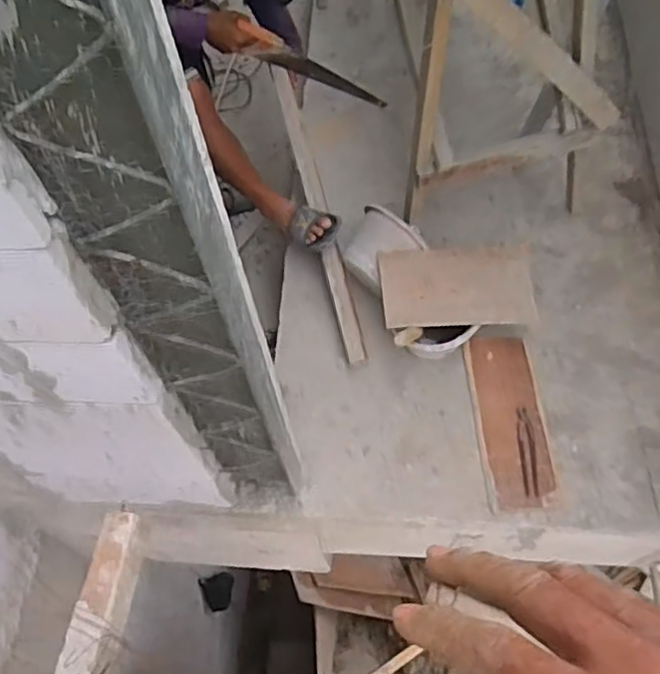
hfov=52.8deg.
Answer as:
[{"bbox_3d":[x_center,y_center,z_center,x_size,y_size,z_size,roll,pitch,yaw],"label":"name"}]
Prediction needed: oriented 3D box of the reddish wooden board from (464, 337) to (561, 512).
[{"bbox_3d":[0.448,0.204,1.651,0.164,0.014,0.433,-7,66,3],"label":"reddish wooden board"}]

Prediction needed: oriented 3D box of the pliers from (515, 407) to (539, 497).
[{"bbox_3d":[0.476,0.275,1.607,0.040,0.019,0.213,0,60,4],"label":"pliers"}]

